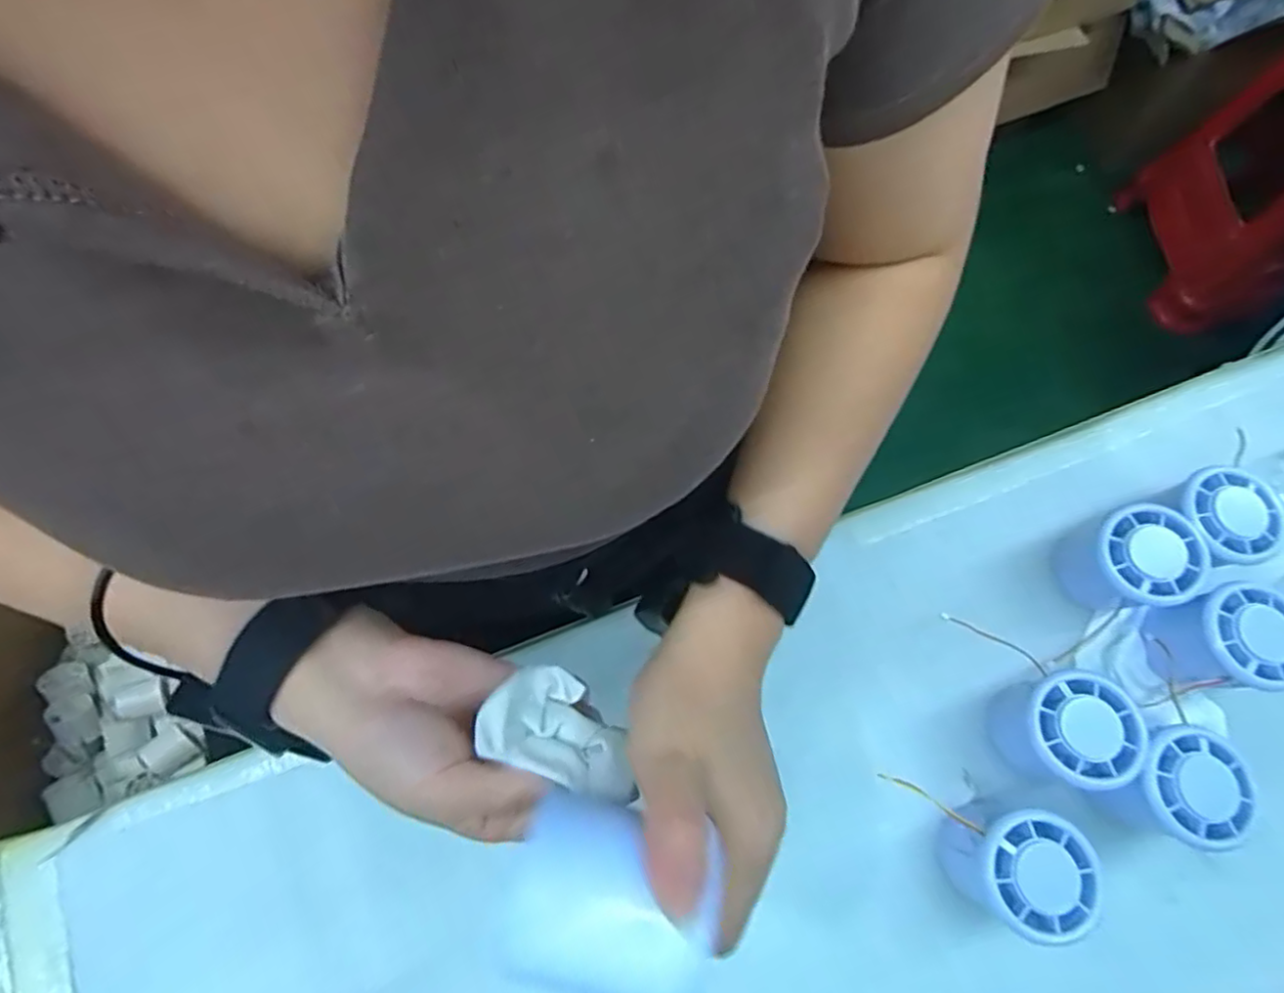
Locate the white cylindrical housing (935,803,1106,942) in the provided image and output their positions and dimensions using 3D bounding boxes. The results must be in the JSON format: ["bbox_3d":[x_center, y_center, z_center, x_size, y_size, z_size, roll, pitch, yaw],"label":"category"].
[{"bbox_3d":[0.188,0.187,0.330,0.060,0.054,0.056,6,71,3],"label":"white cylindrical housing"}]

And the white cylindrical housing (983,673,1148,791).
[{"bbox_3d":[0.224,0.125,0.349,0.051,0.057,0.053,0,71,0],"label":"white cylindrical housing"}]

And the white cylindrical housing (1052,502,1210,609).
[{"bbox_3d":[0.282,0.039,0.379,0.053,0.058,0.057,-15,72,-5],"label":"white cylindrical housing"}]

